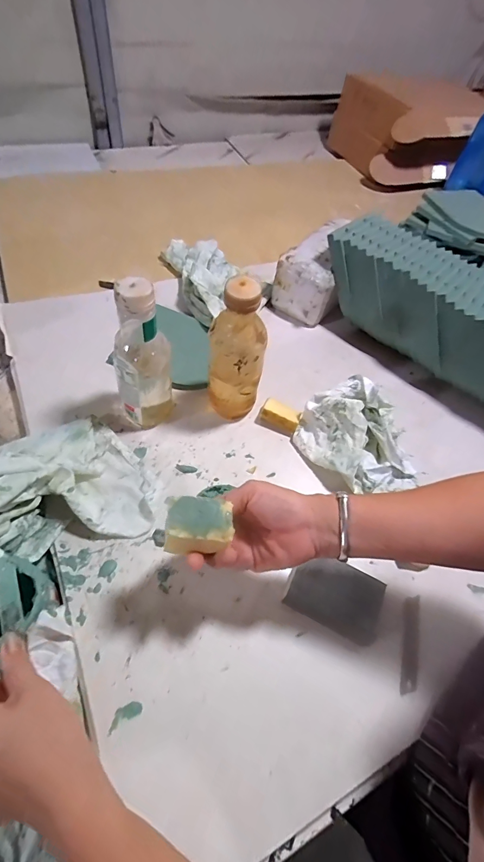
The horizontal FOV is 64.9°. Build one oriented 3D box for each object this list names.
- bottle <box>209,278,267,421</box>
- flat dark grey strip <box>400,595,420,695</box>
[{"bbox_3d":[-0.004,-0.091,0.486,0.065,0.212,0.065,14,56,2],"label":"bottle"},{"bbox_3d":[0.183,0.230,0.415,0.021,0.004,0.097,19,59,-5],"label":"flat dark grey strip"}]

